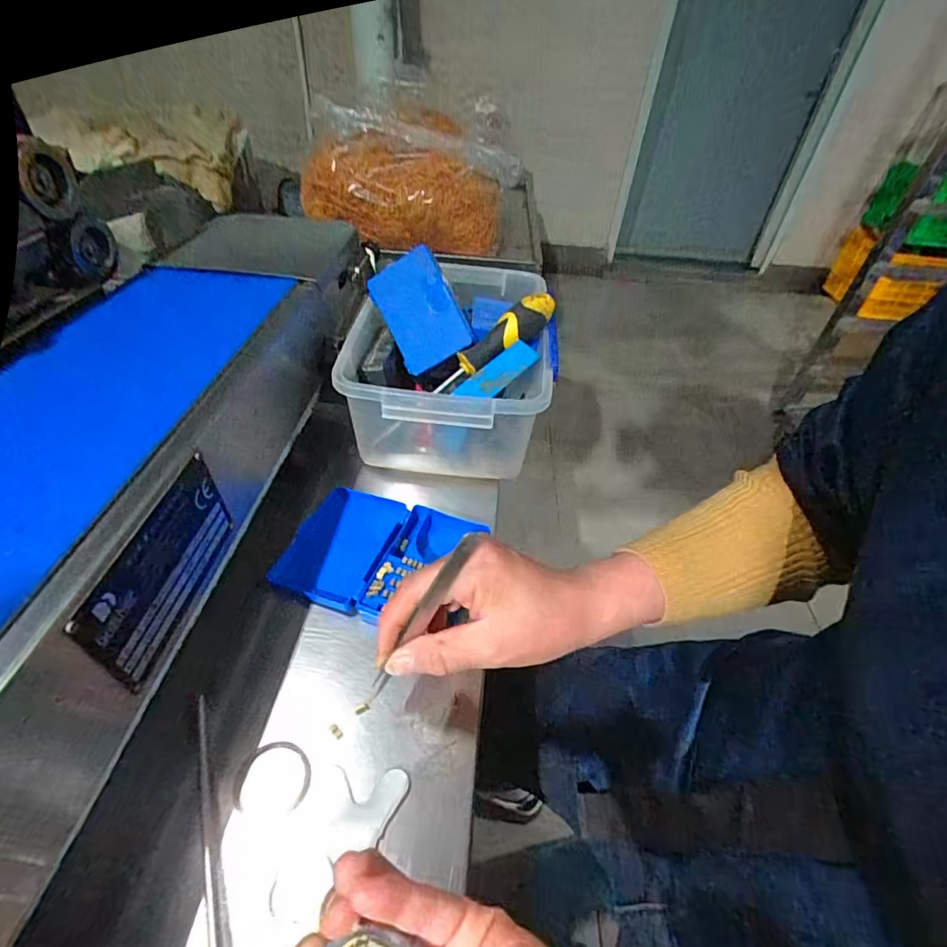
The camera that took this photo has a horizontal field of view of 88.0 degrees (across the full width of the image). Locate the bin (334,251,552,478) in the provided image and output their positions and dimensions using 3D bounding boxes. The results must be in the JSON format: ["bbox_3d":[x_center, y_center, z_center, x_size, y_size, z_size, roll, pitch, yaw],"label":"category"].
[{"bbox_3d":[-0.022,-0.106,0.497,0.177,0.098,0.248,5,43,0],"label":"bin"}]

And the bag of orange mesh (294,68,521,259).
[{"bbox_3d":[-0.149,-0.676,1.099,0.475,0.308,0.141,1,43,-4],"label":"bag of orange mesh"}]

